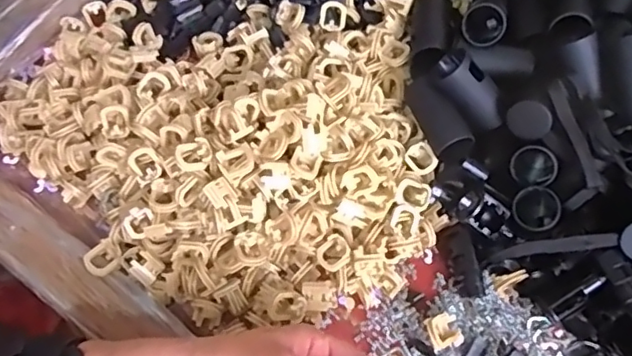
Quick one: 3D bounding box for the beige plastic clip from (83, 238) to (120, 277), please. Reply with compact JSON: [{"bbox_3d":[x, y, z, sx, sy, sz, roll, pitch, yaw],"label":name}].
[{"bbox_3d":[-0.159,0.061,0.415,0.024,0.006,0.024,-35,74,-11],"label":"beige plastic clip"}]

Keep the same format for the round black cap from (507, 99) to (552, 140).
[{"bbox_3d":[0.151,-0.042,0.397,0.029,0.029,0.005,50,33,-1],"label":"round black cap"}]

